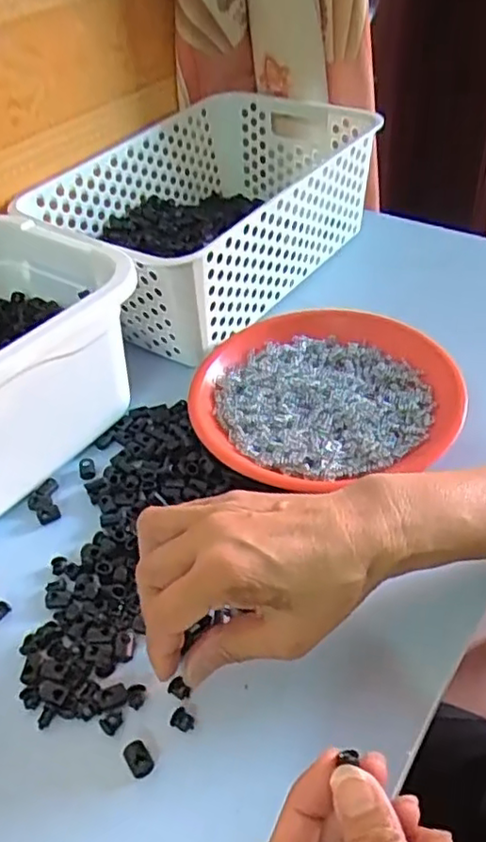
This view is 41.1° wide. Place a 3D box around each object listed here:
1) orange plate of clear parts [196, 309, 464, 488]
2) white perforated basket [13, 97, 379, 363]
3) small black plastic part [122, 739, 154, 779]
[{"bbox_3d":[0.058,-0.026,0.494,0.189,0.026,0.175,-3,43,3],"label":"orange plate of clear parts"},{"bbox_3d":[-0.033,-0.198,0.618,0.204,0.107,0.312,27,52,30],"label":"white perforated basket"},{"bbox_3d":[-0.051,0.164,0.314,0.011,0.004,0.017,-28,48,-23],"label":"small black plastic part"}]

